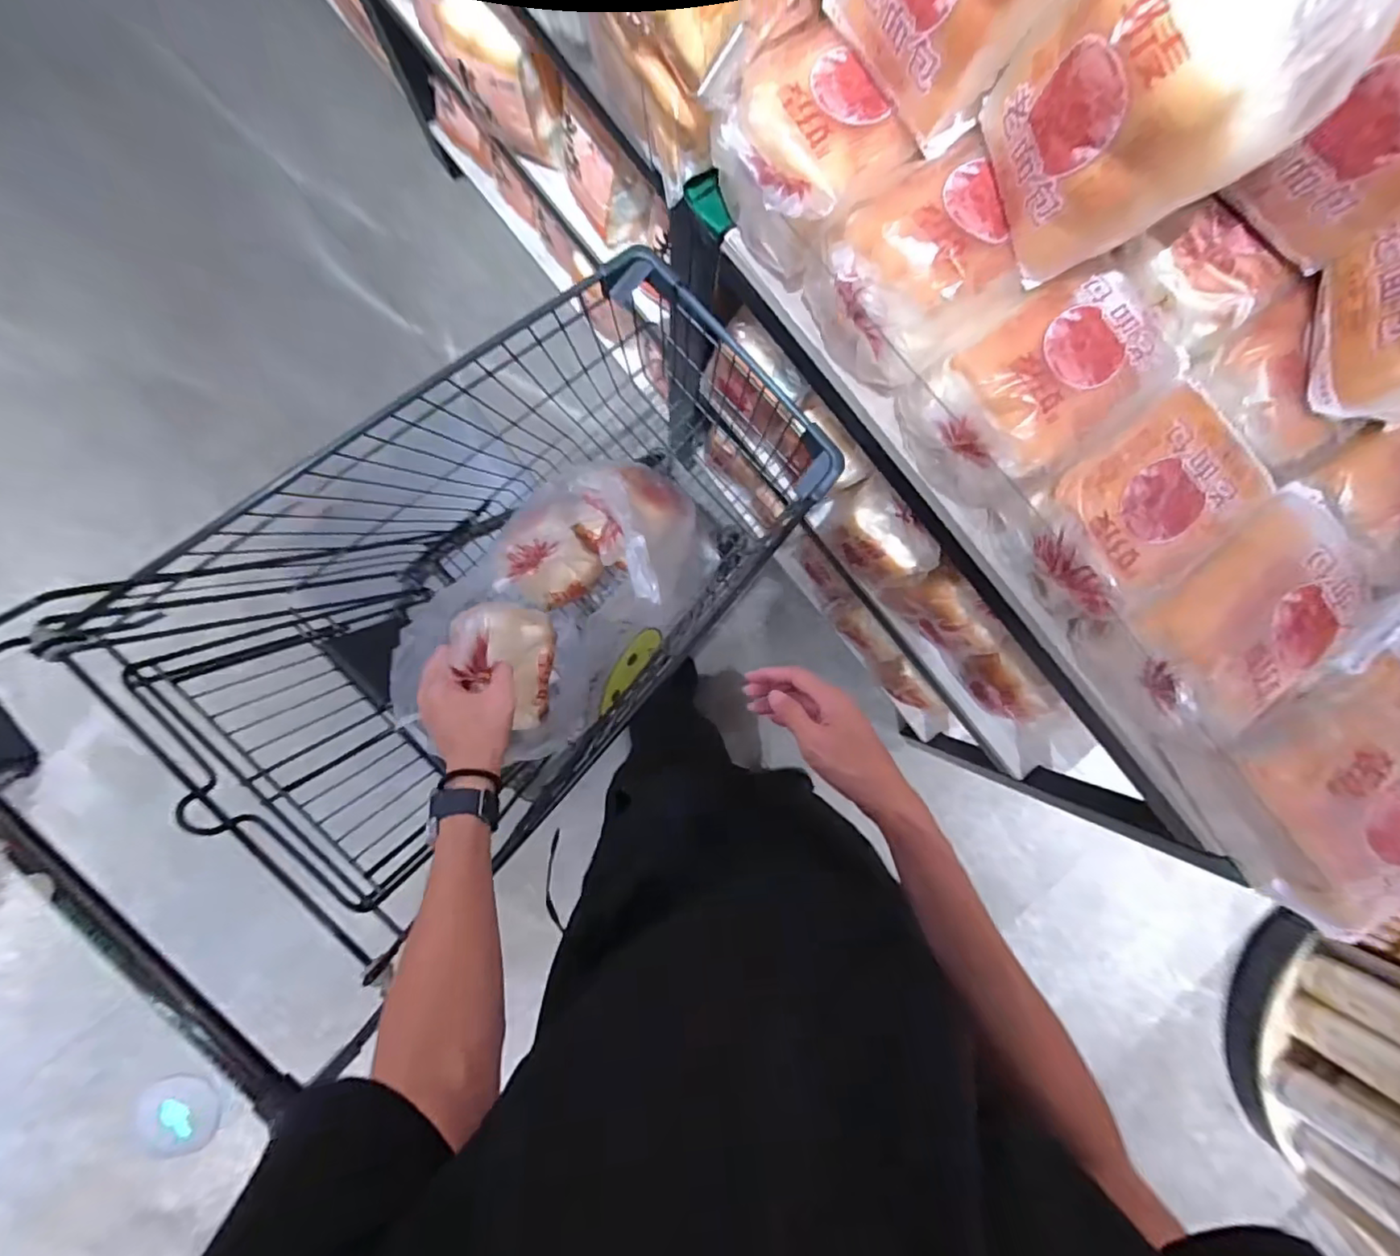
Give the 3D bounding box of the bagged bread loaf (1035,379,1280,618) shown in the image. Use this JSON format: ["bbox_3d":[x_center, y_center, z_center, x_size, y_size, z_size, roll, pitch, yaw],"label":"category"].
[{"bbox_3d":[0.386,-0.113,0.545,0.188,0.096,0.133,-39,91,-3],"label":"bagged bread loaf"}]

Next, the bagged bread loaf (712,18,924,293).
[{"bbox_3d":[0.092,-0.405,0.521,0.122,0.122,0.148,-38,91,-3],"label":"bagged bread loaf"}]

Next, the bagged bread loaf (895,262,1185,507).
[{"bbox_3d":[0.313,-0.225,0.534,0.221,0.113,0.135,-34,90,-3],"label":"bagged bread loaf"}]

